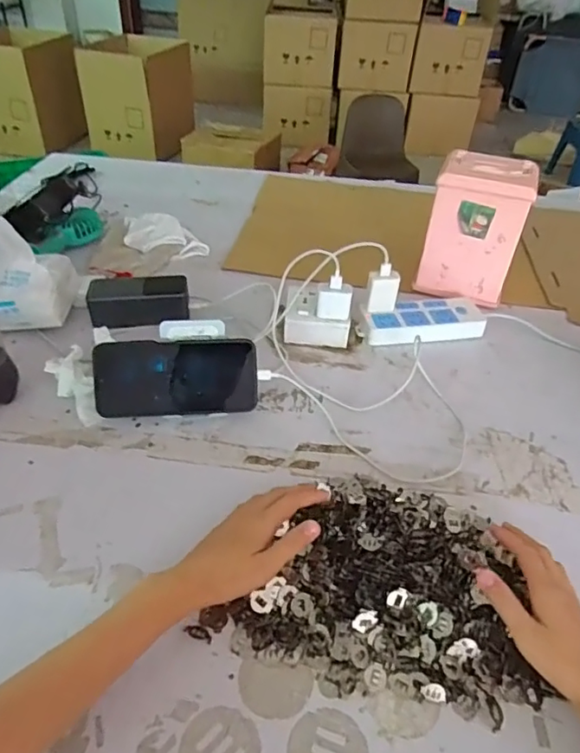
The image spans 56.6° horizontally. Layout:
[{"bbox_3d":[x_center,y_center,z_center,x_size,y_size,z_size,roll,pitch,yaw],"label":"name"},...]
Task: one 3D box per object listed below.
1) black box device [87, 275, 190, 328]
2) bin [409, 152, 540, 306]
[{"bbox_3d":[-0.206,-0.105,0.739,0.131,0.044,0.052,-5,42,-11],"label":"black box device"},{"bbox_3d":[0.271,-0.219,0.797,0.133,0.176,0.112,18,43,15],"label":"bin"}]

